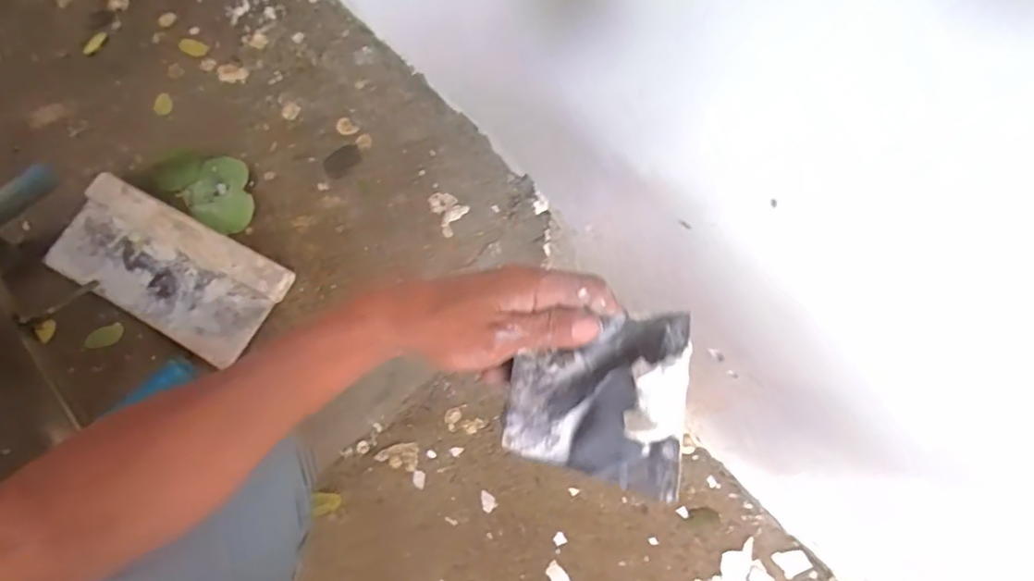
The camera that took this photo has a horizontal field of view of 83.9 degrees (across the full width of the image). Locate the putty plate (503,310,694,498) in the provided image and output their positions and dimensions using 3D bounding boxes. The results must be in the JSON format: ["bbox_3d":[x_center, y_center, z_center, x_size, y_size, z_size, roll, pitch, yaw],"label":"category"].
[{"bbox_3d":[0.044,0.058,0.323,0.097,0.012,0.093,7,78,16],"label":"putty plate"}]

